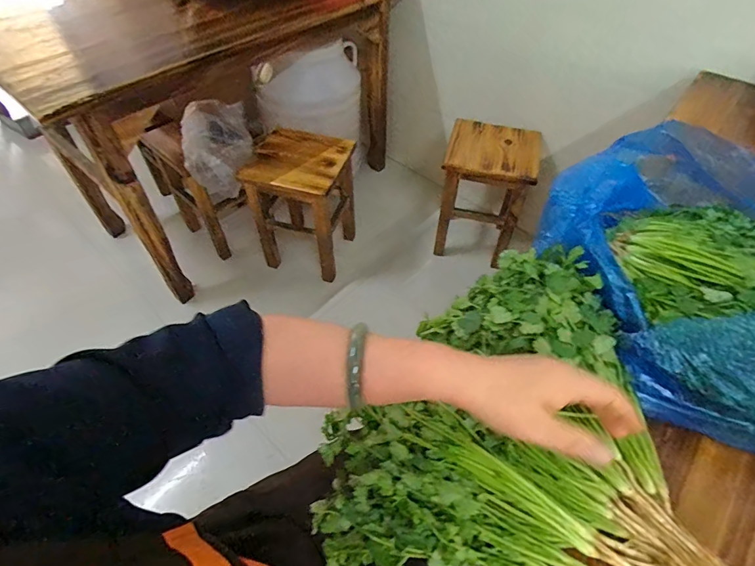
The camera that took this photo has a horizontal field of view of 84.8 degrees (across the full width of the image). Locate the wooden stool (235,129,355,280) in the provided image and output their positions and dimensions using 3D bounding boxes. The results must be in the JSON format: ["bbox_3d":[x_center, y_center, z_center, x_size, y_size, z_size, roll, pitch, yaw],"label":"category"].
[{"bbox_3d":[-0.235,-0.254,1.348,0.268,0.376,0.270,14,52,10],"label":"wooden stool"}]

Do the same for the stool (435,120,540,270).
[{"bbox_3d":[0.360,-0.316,1.435,0.272,0.378,0.261,12,52,9],"label":"stool"}]

